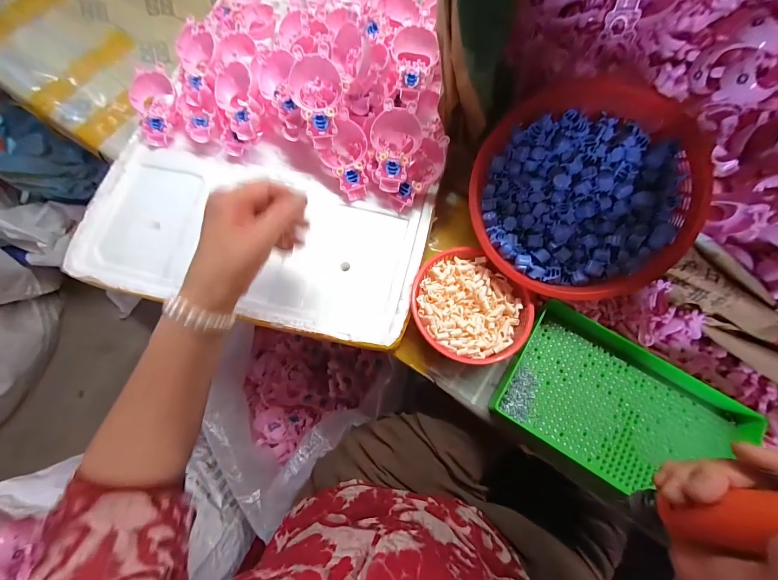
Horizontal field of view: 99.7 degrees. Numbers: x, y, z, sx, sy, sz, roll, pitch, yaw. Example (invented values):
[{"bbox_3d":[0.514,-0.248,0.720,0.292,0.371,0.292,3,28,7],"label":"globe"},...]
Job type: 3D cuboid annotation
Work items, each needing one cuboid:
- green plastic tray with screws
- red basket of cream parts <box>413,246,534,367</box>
[{"bbox_3d":[0.251,0.129,0.357,0.233,0.027,0.144,31,75,10],"label":"green plastic tray with screws"},{"bbox_3d":[0.092,0.022,0.387,0.122,0.041,0.136,-42,76,-12],"label":"red basket of cream parts"}]

